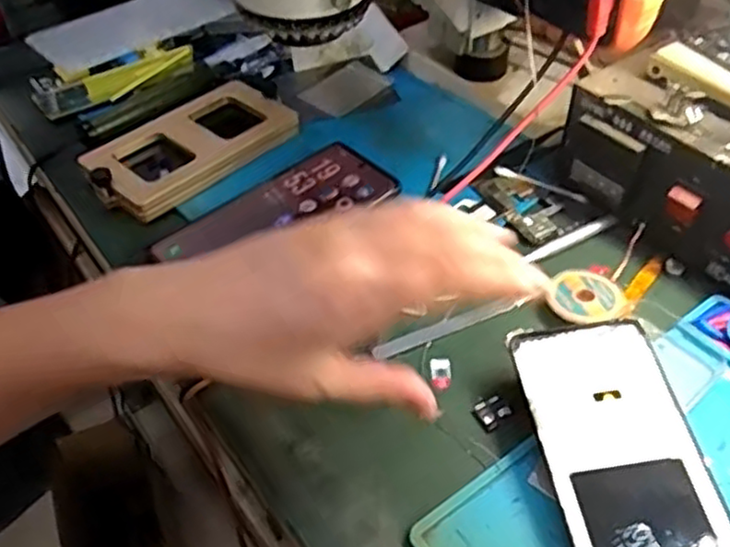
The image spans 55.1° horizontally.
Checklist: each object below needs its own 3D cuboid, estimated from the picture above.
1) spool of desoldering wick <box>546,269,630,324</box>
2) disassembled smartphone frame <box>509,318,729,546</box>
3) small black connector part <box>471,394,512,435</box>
[{"bbox_3d":[0.136,0.016,0.426,0.044,0.011,0.050,20,50,22],"label":"spool of desoldering wick"},{"bbox_3d":[0.125,0.092,0.338,0.073,0.007,0.161,-6,50,-3],"label":"disassembled smartphone frame"},{"bbox_3d":[0.068,0.074,0.379,0.019,0.004,0.020,-23,48,-18],"label":"small black connector part"}]

